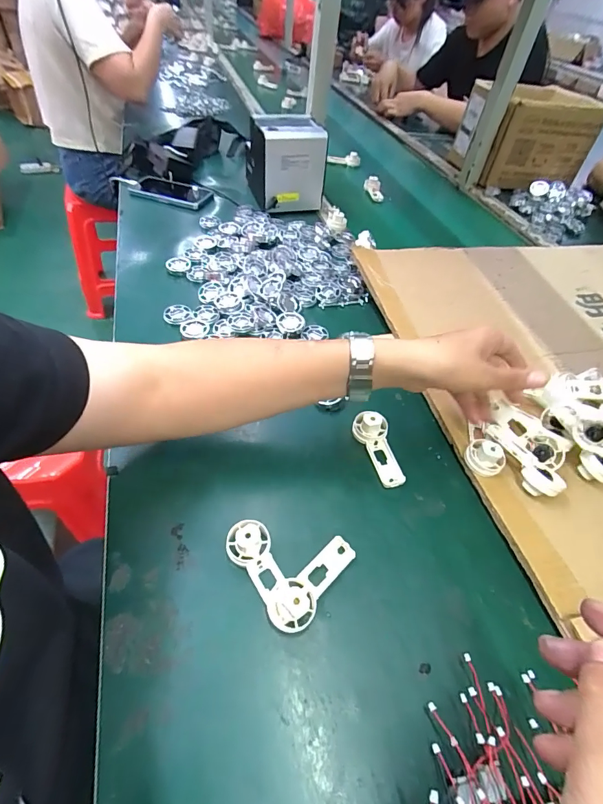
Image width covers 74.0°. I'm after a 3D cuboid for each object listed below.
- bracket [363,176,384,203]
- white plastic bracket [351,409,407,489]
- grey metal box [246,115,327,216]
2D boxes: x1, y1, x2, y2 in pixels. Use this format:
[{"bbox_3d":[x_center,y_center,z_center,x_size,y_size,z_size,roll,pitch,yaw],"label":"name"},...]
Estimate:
[{"bbox_3d":[0.182,-0.524,0.995,0.032,0.026,0.084,-8,63,-11],"label":"bracket"},{"bbox_3d":[0.087,0.050,0.445,0.036,0.025,0.089,-10,51,-13],"label":"white plastic bracket"},{"bbox_3d":[-0.029,-0.485,0.817,0.130,0.147,0.133,-9,51,-15],"label":"grey metal box"}]

